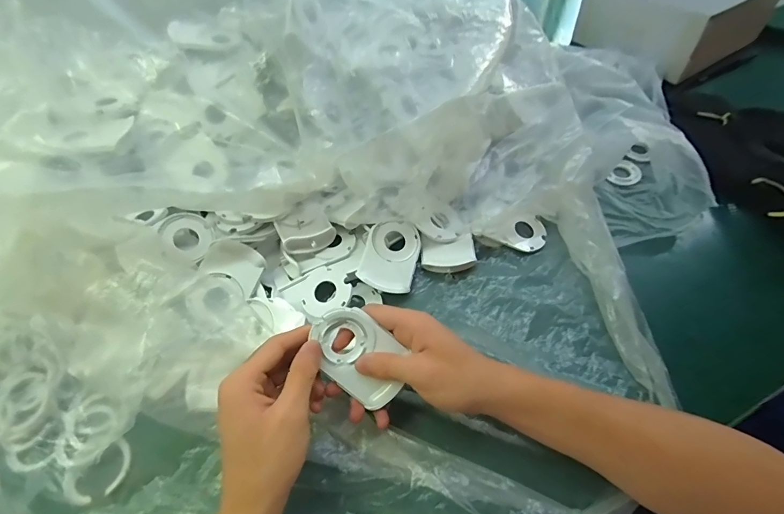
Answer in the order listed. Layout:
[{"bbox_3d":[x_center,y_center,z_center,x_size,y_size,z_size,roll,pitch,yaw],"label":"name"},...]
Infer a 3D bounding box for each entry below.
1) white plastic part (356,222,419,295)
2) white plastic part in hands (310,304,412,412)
[{"bbox_3d":[-0.001,0.000,0.418,0.057,0.015,0.080,19,66,-1],"label":"white plastic part"},{"bbox_3d":[-0.026,0.078,0.311,0.084,0.006,0.054,44,82,-3],"label":"white plastic part in hands"}]

